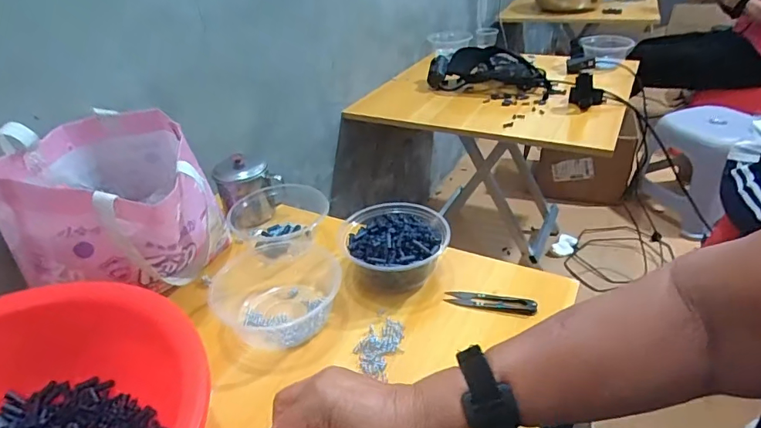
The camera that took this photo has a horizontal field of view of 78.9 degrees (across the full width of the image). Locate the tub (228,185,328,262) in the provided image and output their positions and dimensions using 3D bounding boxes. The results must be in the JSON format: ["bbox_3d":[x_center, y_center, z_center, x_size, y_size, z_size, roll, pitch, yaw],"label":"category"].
[{"bbox_3d":[-0.144,0.002,0.673,0.126,0.058,0.132,-4,32,2],"label":"tub"}]

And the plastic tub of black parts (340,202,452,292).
[{"bbox_3d":[0.017,0.048,0.581,0.128,0.071,0.125,-4,32,2],"label":"plastic tub of black parts"}]

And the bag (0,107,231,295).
[{"bbox_3d":[-0.313,-0.016,0.565,0.210,0.168,0.189,-6,32,-2],"label":"bag"}]

